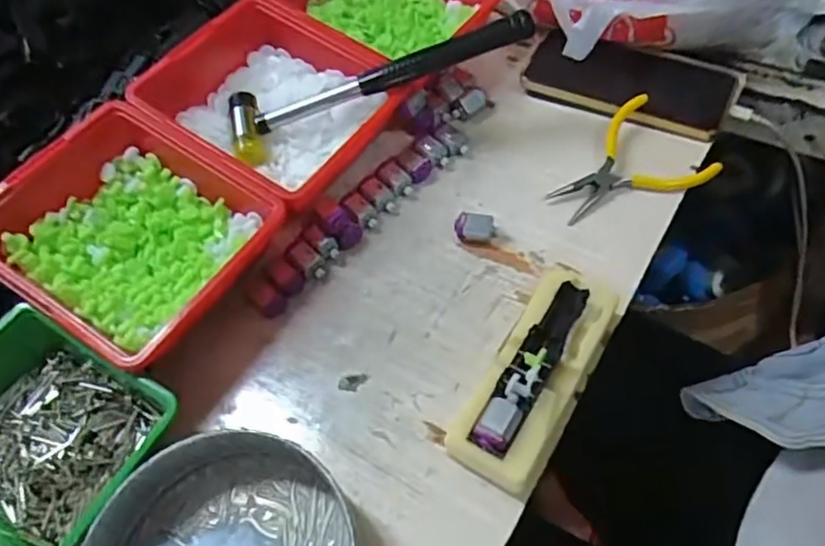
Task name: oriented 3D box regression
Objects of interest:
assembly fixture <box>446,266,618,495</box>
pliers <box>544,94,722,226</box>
[{"bbox_3d":[0.076,0.059,0.368,0.051,0.035,0.136,26,62,20],"label":"assembly fixture"},{"bbox_3d":[0.160,-0.076,0.457,0.112,0.023,0.082,-34,61,-17],"label":"pliers"}]

